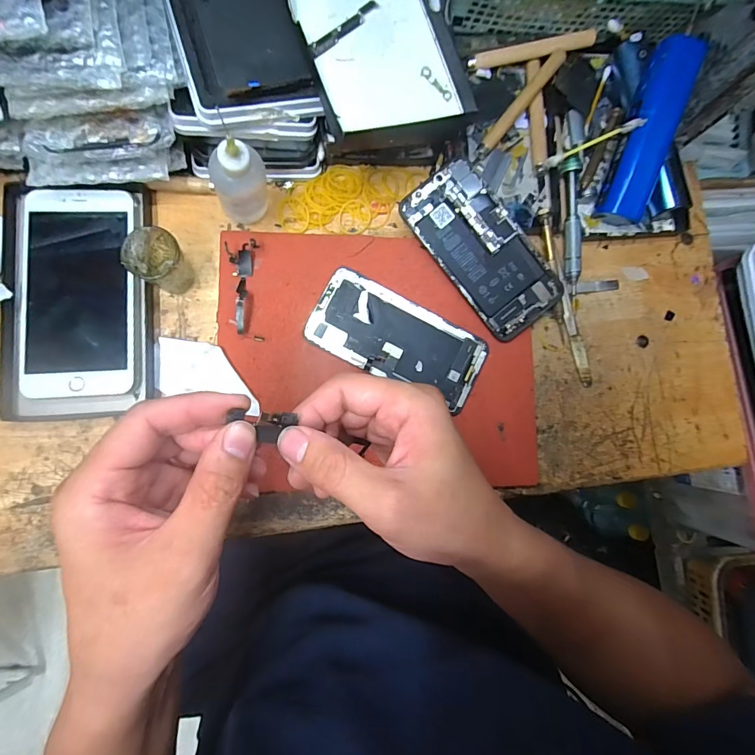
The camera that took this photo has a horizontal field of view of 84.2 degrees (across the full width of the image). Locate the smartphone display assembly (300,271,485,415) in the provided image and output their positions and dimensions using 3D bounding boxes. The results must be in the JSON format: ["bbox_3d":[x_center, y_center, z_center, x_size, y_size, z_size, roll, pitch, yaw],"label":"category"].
[{"bbox_3d":[0.017,-0.030,0.335,0.139,0.006,0.066,27,83,-5],"label":"smartphone display assembly"}]

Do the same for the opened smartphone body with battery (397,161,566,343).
[{"bbox_3d":[0.085,-0.102,0.338,0.066,0.004,0.141,-39,95,1],"label":"opened smartphone body with battery"}]

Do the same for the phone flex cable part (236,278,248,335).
[{"bbox_3d":[-0.103,-0.055,0.317,0.007,0.018,0.043,-2,86,-8],"label":"phone flex cable part"}]

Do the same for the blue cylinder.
[{"bbox_3d":[0.221,-0.198,0.341,0.037,0.031,0.131,11,108,-7],"label":"blue cylinder"}]

